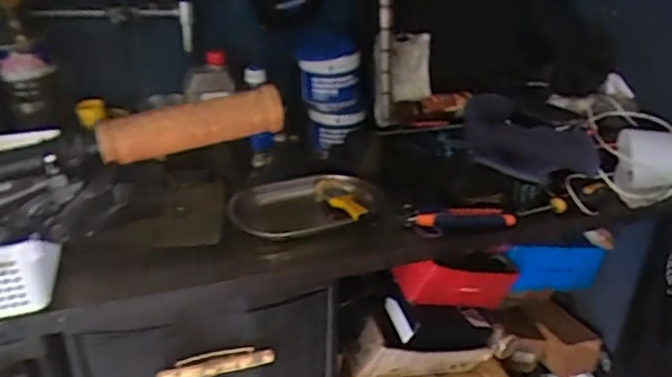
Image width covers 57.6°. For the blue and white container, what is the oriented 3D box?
[{"bbox_3d":[-0.007,-0.159,1.035,0.115,0.183,0.085,-1,27,-2],"label":"blue and white container"}]

